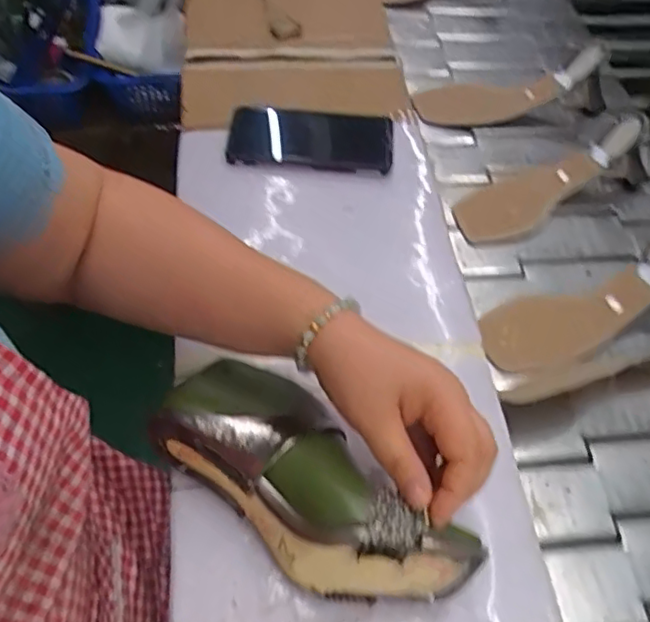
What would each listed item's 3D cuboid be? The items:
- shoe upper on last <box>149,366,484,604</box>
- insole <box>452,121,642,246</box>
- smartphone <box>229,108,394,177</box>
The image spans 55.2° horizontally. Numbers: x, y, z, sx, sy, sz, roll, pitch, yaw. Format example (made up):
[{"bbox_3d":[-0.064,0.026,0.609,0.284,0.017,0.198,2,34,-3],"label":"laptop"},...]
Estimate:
[{"bbox_3d":[-0.011,0.111,0.403,0.213,0.070,0.091,32,59,25],"label":"shoe upper on last"},{"bbox_3d":[0.242,-0.137,0.677,0.219,0.045,0.079,-30,60,1],"label":"insole"},{"bbox_3d":[-0.015,-0.173,0.631,0.163,0.015,0.072,4,68,4],"label":"smartphone"}]

